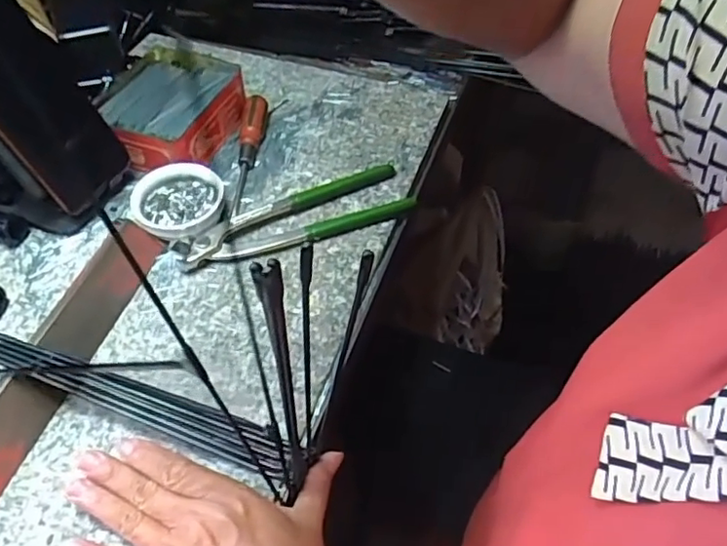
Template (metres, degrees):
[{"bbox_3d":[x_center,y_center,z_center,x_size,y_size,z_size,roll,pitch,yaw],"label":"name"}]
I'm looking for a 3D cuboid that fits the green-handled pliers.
[{"bbox_3d":[-0.055,-0.052,0.498,0.187,0.017,0.065,-17,54,-14],"label":"green-handled pliers"}]

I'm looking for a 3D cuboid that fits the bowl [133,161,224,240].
[{"bbox_3d":[-0.149,-0.054,0.488,0.071,0.027,0.068,0,52,0],"label":"bowl"}]

